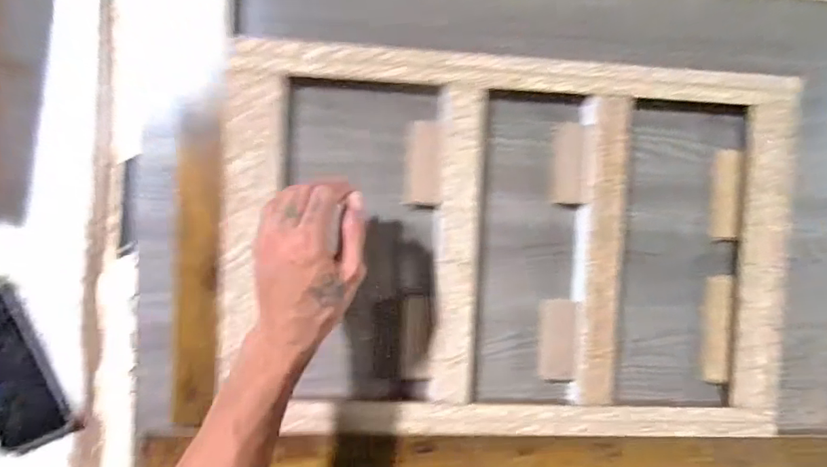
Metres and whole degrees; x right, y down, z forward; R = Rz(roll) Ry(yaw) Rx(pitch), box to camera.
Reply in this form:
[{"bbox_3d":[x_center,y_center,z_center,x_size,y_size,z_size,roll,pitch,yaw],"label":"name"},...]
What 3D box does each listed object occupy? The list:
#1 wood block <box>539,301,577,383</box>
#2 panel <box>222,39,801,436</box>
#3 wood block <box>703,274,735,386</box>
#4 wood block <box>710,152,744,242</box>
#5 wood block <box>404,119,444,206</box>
[{"bbox_3d":[0.150,0.111,0.527,0.032,0.014,0.083,0,93,-5],"label":"wood block"},{"bbox_3d":[0.102,0.017,0.499,0.558,0.022,0.370,3,93,-5],"label":"panel"},{"bbox_3d":[0.321,0.100,0.535,0.024,0.014,0.110,2,93,-5],"label":"wood block"},{"bbox_3d":[0.327,-0.040,0.531,0.023,0.017,0.092,0,93,-5],"label":"wood block"},{"bbox_3d":[0.010,-0.069,0.501,0.034,0.009,0.081,3,93,-5],"label":"wood block"}]

